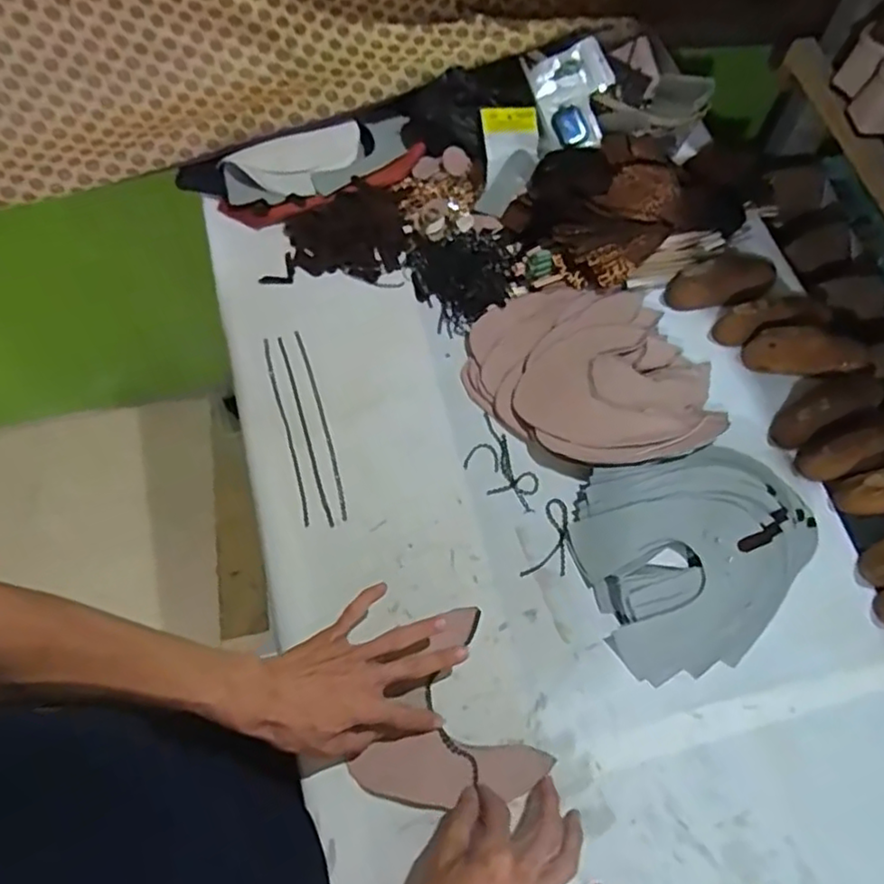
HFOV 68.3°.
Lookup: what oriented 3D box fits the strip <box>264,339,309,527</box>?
[{"bbox_3d":[-0.171,-0.016,0.711,0.009,0.005,0.232,-16,67,-7],"label":"strip"}]

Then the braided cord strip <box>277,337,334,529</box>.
[{"bbox_3d":[-0.151,-0.016,0.717,0.007,0.006,0.237,-17,67,-7],"label":"braided cord strip"}]

